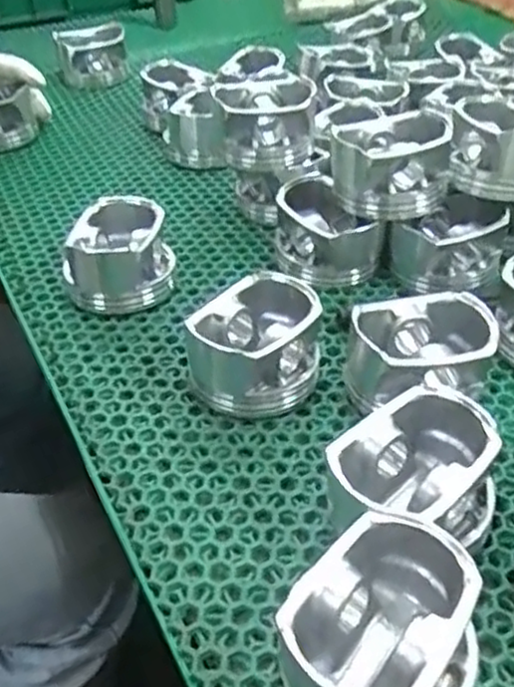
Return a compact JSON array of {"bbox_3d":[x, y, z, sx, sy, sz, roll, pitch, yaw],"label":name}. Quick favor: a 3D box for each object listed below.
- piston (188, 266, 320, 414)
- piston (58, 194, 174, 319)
[{"bbox_3d":[-0.002,-0.001,0.412,0.076,0.051,0.078,-2,40,-2],"label":"piston"},{"bbox_3d":[-0.095,-0.058,0.485,0.071,0.051,0.073,-8,40,-9],"label":"piston"}]

